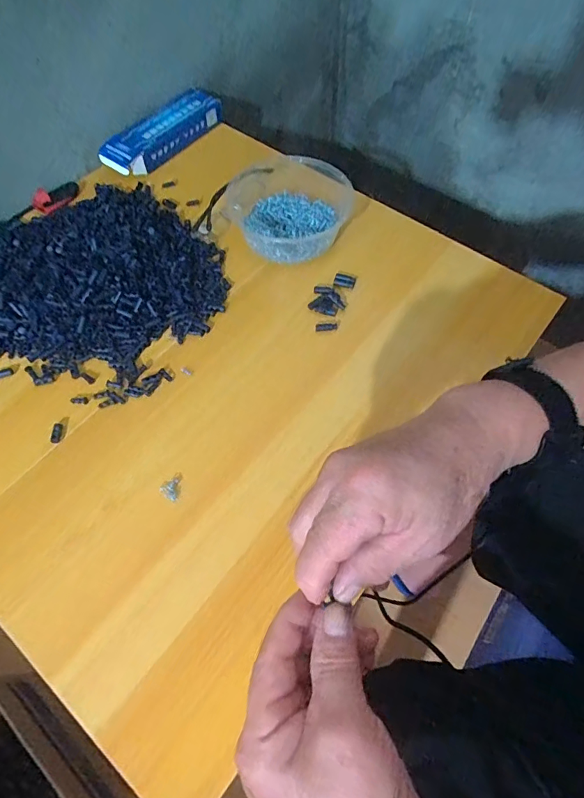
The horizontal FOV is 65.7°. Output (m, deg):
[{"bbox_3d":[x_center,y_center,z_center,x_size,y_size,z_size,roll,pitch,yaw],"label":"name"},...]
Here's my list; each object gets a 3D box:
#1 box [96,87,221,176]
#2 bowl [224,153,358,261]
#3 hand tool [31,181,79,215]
[{"bbox_3d":[-0.174,-0.362,0.616,0.062,0.037,0.181,37,68,17],"label":"box"},{"bbox_3d":[0.000,-0.236,0.548,0.147,0.046,0.158,0,62,0],"label":"bowl"},{"bbox_3d":[-0.295,-0.257,0.565,0.060,0.019,0.026,-41,70,-19],"label":"hand tool"}]

